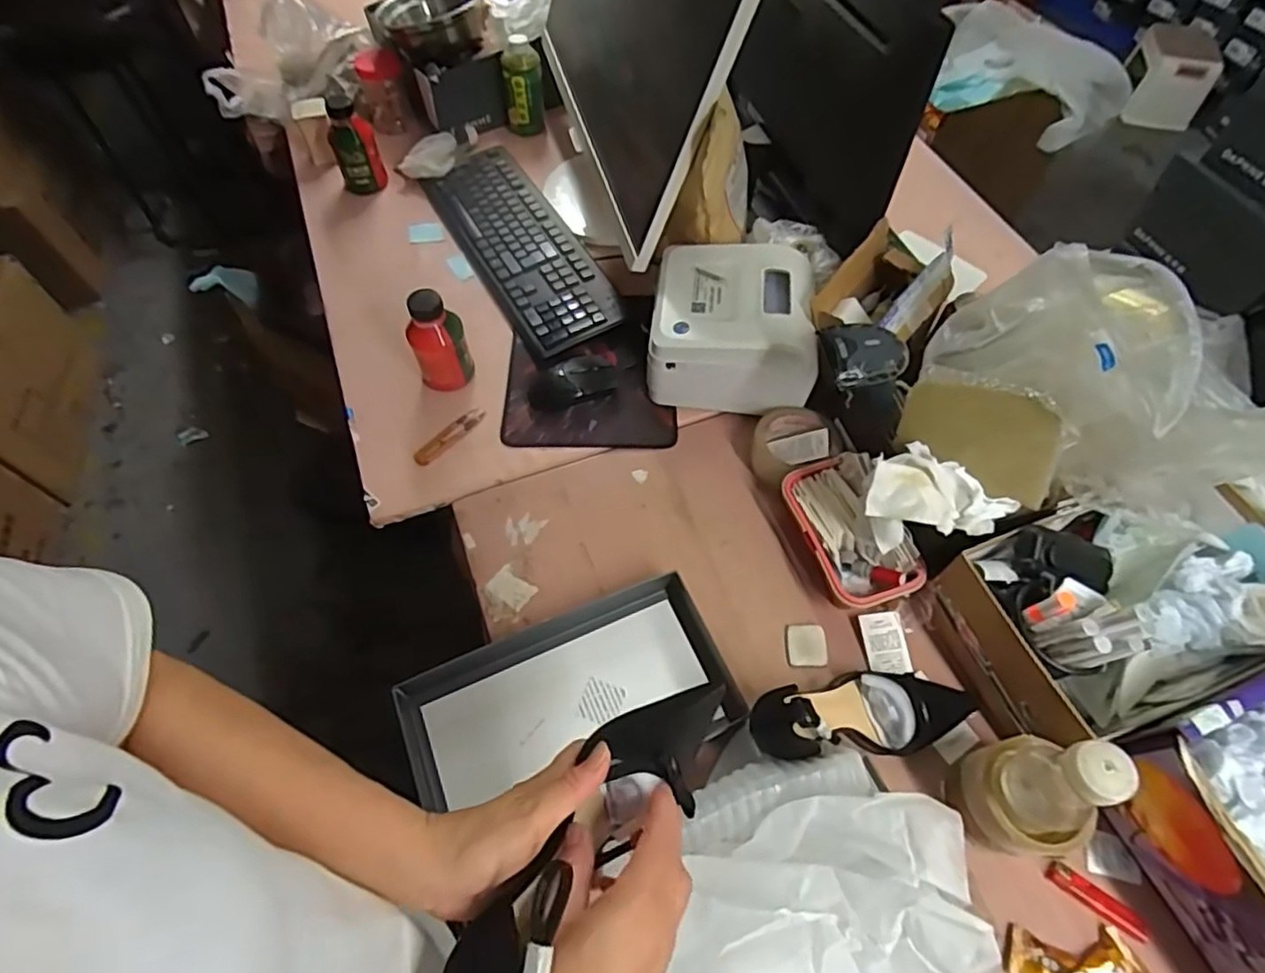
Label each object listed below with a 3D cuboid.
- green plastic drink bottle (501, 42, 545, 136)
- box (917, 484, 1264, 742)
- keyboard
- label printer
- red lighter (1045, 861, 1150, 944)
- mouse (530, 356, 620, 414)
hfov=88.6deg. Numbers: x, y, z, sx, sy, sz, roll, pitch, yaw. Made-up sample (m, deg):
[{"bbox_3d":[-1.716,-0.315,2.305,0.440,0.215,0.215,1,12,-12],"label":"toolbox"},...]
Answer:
[{"bbox_3d":[-0.180,-0.654,1.069,0.064,0.119,0.067,-11,60,-6],"label":"green plastic drink bottle"},{"bbox_3d":[0.468,0.106,0.614,0.306,0.143,0.176,-16,61,-9],"label":"box"},{"bbox_3d":[-0.167,-0.356,0.950,0.143,0.036,0.410,-28,63,-15],"label":"keyboard"},{"bbox_3d":[0.123,-0.189,0.805,0.186,0.142,0.165,7,60,4],"label":"label printer"},{"bbox_3d":[0.397,0.354,0.552,0.076,0.014,0.019,37,66,20],"label":"red lighter"},{"bbox_3d":[-0.076,-0.138,0.831,0.116,0.032,0.059,-24,62,-13],"label":"mouse"}]

